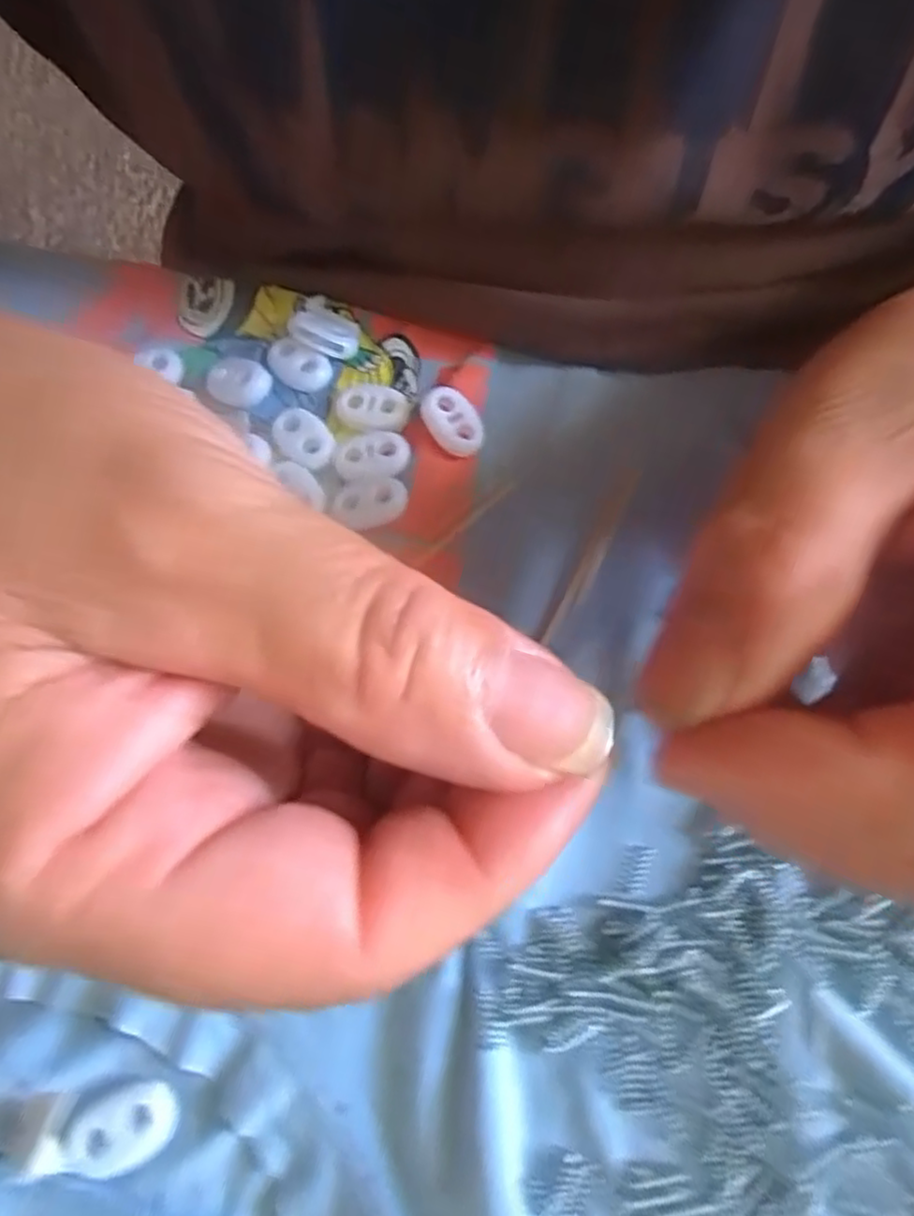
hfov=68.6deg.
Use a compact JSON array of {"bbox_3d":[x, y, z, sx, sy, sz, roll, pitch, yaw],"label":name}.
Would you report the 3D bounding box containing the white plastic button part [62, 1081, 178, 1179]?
[{"bbox_3d":[-0.075,0.115,0.147,0.024,0.004,0.015,-18,71,-3],"label":"white plastic button part"}]

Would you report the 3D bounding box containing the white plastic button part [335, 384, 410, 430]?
[{"bbox_3d":[-0.026,-0.062,0.207,0.022,0.005,0.013,8,71,6],"label":"white plastic button part"}]

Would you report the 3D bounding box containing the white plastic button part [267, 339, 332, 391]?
[{"bbox_3d":[-0.051,-0.077,0.212,0.022,0.005,0.013,30,75,13],"label":"white plastic button part"}]

